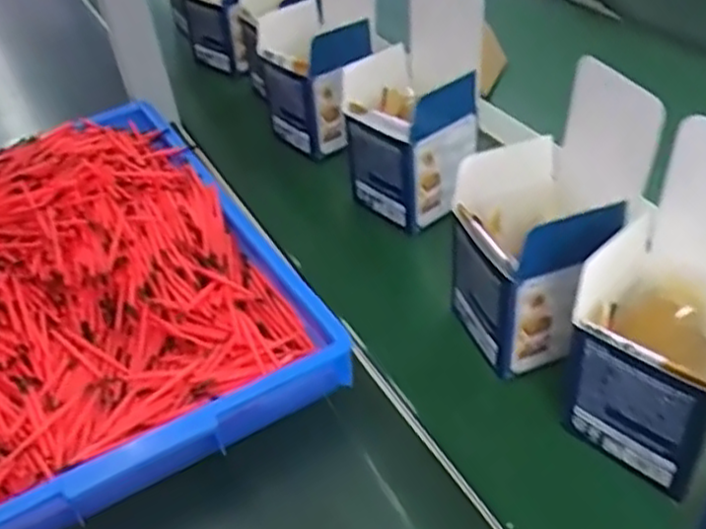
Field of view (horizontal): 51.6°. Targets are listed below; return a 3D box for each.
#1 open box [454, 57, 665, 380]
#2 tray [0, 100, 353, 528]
[{"bbox_3d":[0.122,-0.025,0.482,0.095,0.164,0.090,-14,37,-13],"label":"open box"},{"bbox_3d":[-0.219,0.008,0.553,0.288,0.064,0.389,-22,40,-23],"label":"tray"}]

